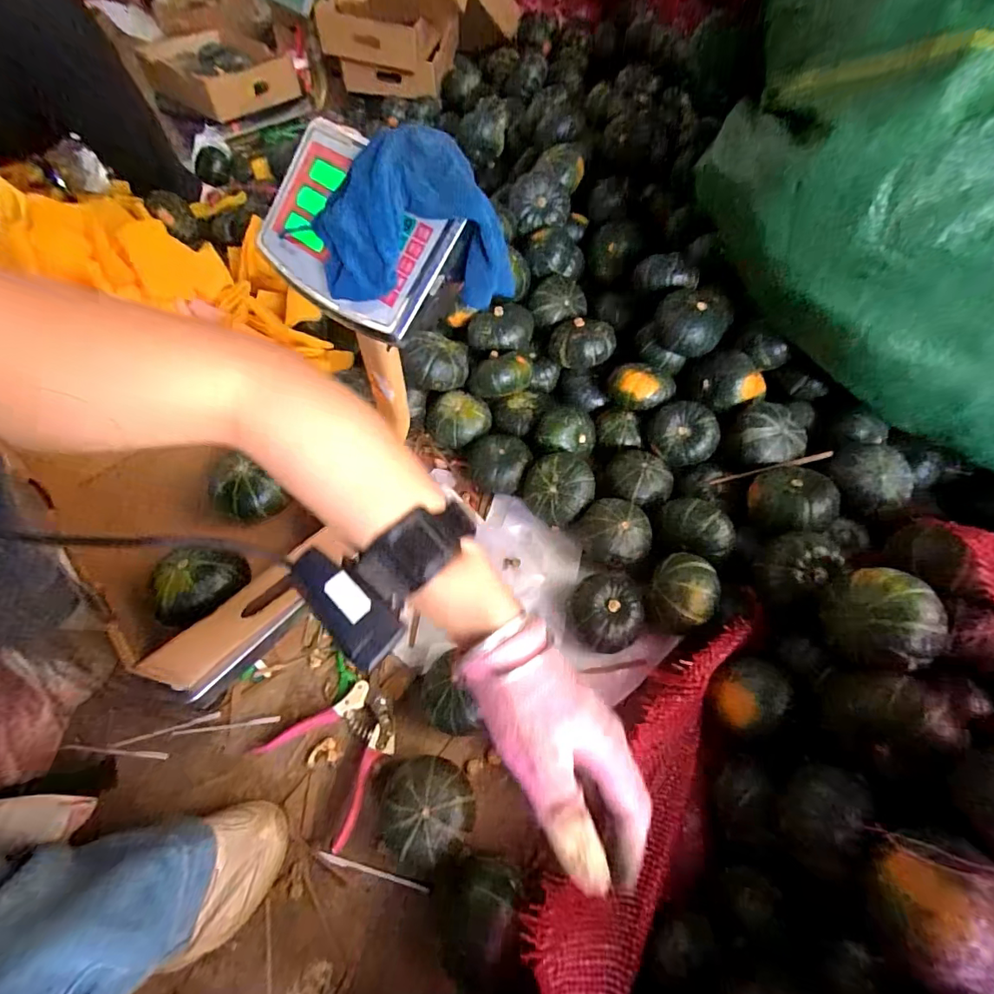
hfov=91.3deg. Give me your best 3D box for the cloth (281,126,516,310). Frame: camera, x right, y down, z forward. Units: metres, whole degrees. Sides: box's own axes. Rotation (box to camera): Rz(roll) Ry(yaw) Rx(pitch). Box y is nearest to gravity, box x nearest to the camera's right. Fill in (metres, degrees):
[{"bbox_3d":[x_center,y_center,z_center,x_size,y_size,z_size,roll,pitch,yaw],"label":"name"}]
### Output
[{"bbox_3d":[-0.092,-0.260,0.468,0.201,0.128,0.110,-11,58,-7],"label":"cloth"}]

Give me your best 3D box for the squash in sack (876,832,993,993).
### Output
[{"bbox_3d":[0.303,0.290,0.340,0.068,0.079,0.092,3,57,3],"label":"squash in sack"}]

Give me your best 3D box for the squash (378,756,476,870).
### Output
[{"bbox_3d":[-0.072,0.326,0.503,0.096,0.066,0.095,4,57,3],"label":"squash"}]

